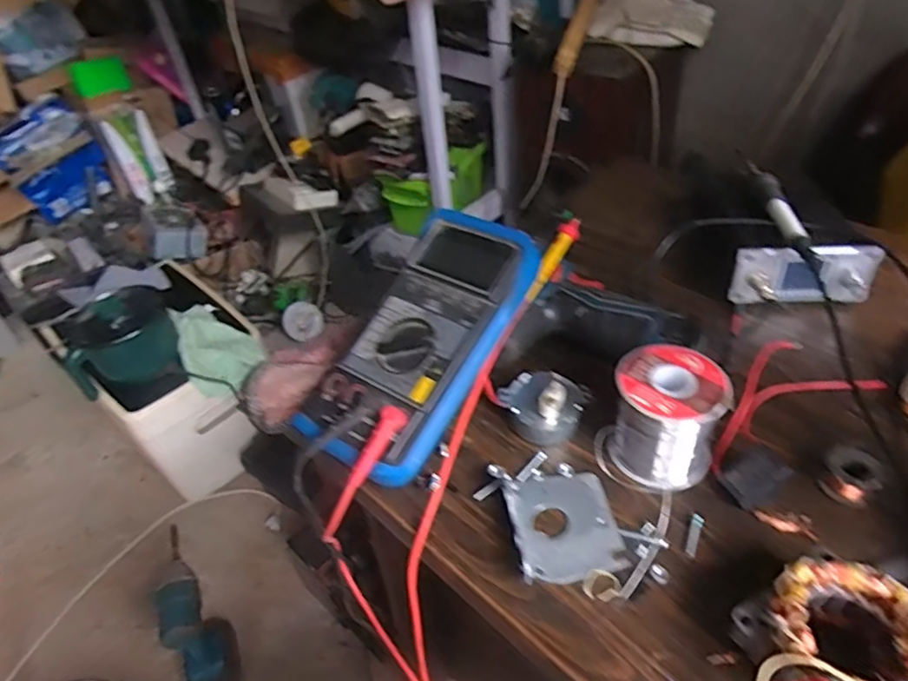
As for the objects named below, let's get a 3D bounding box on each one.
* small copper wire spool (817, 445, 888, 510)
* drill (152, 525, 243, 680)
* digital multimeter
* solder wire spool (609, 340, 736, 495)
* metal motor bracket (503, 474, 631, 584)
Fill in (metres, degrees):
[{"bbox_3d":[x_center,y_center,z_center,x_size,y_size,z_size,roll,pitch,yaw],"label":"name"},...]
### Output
[{"bbox_3d":[0.247,0.083,0.379,0.030,0.028,0.029,31,53,34],"label":"small copper wire spool"},{"bbox_3d":[-0.435,0.456,0.999,0.100,0.259,0.174,-25,45,-22],"label":"drill"},{"bbox_3d":[-0.022,-0.002,0.424,0.093,0.047,0.197,23,72,28],"label":"digital multimeter"},{"bbox_3d":[0.135,0.051,0.393,0.064,0.073,0.059,-3,41,3],"label":"solder wire spool"},{"bbox_3d":[0.067,0.113,0.375,0.062,0.006,0.070,-7,41,-3],"label":"metal motor bracket"}]

